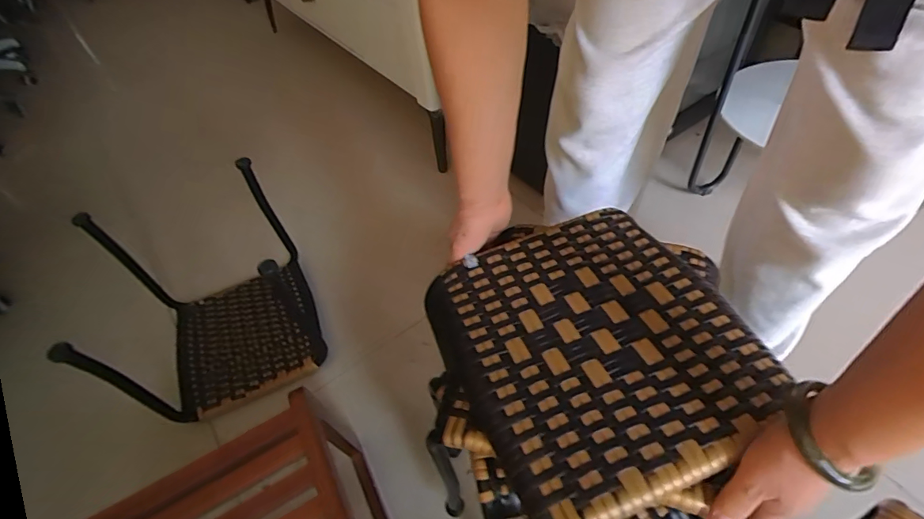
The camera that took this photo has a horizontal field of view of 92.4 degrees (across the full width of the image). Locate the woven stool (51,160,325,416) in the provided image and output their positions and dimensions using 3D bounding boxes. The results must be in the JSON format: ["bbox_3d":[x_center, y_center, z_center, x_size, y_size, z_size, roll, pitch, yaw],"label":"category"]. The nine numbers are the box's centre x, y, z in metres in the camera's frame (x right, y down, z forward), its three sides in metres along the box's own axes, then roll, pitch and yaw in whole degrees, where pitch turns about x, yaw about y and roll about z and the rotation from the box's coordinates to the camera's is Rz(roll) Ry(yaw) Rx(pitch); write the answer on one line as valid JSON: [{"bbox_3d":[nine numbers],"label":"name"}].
[{"bbox_3d":[-0.452,0.070,0.813,0.288,0.257,0.316,-22,54,-14],"label":"woven stool"}]

